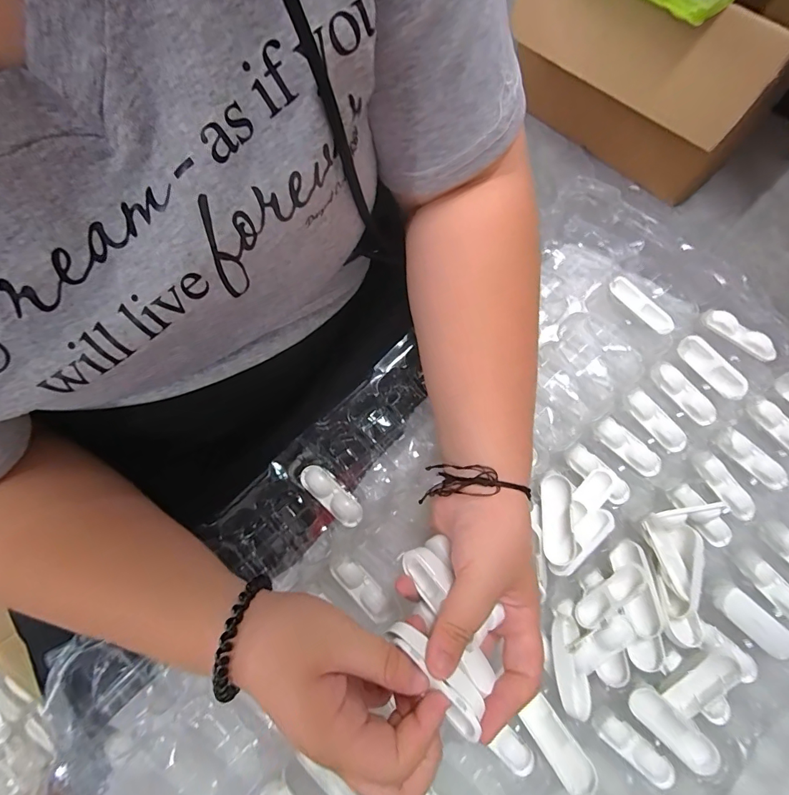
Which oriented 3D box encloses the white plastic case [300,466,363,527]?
[{"bbox_3d":[-0.052,0.081,0.351,0.062,0.009,0.021,40,76,14],"label":"white plastic case"}]

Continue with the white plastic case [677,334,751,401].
[{"bbox_3d":[0.255,-0.025,0.342,0.066,0.012,0.019,43,77,0],"label":"white plastic case"}]

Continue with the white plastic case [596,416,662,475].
[{"bbox_3d":[0.190,0.041,0.346,0.060,0.006,0.018,40,76,1],"label":"white plastic case"}]

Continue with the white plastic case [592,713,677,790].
[{"bbox_3d":[0.179,0.262,0.317,0.059,0.005,0.019,38,76,13],"label":"white plastic case"}]

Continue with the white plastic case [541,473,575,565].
[{"bbox_3d":[0.128,0.095,0.334,0.020,0.013,0.065,3,71,2],"label":"white plastic case"}]

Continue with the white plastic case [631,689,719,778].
[{"bbox_3d":[0.200,0.239,0.308,0.061,0.016,0.022,41,76,14],"label":"white plastic case"}]

